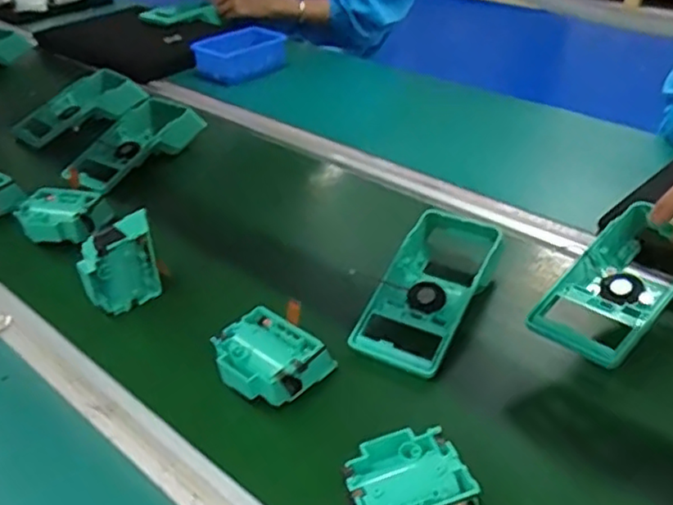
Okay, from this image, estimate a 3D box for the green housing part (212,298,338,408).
[{"bbox_3d":[-0.053,0.082,0.527,0.076,0.043,0.073,23,43,32],"label":"green housing part"}]

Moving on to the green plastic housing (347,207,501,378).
[{"bbox_3d":[0.090,0.030,0.600,0.085,0.045,0.191,17,52,27],"label":"green plastic housing"}]

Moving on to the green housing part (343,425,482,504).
[{"bbox_3d":[0.047,0.162,0.423,0.075,0.044,0.078,-14,36,-15],"label":"green housing part"}]

